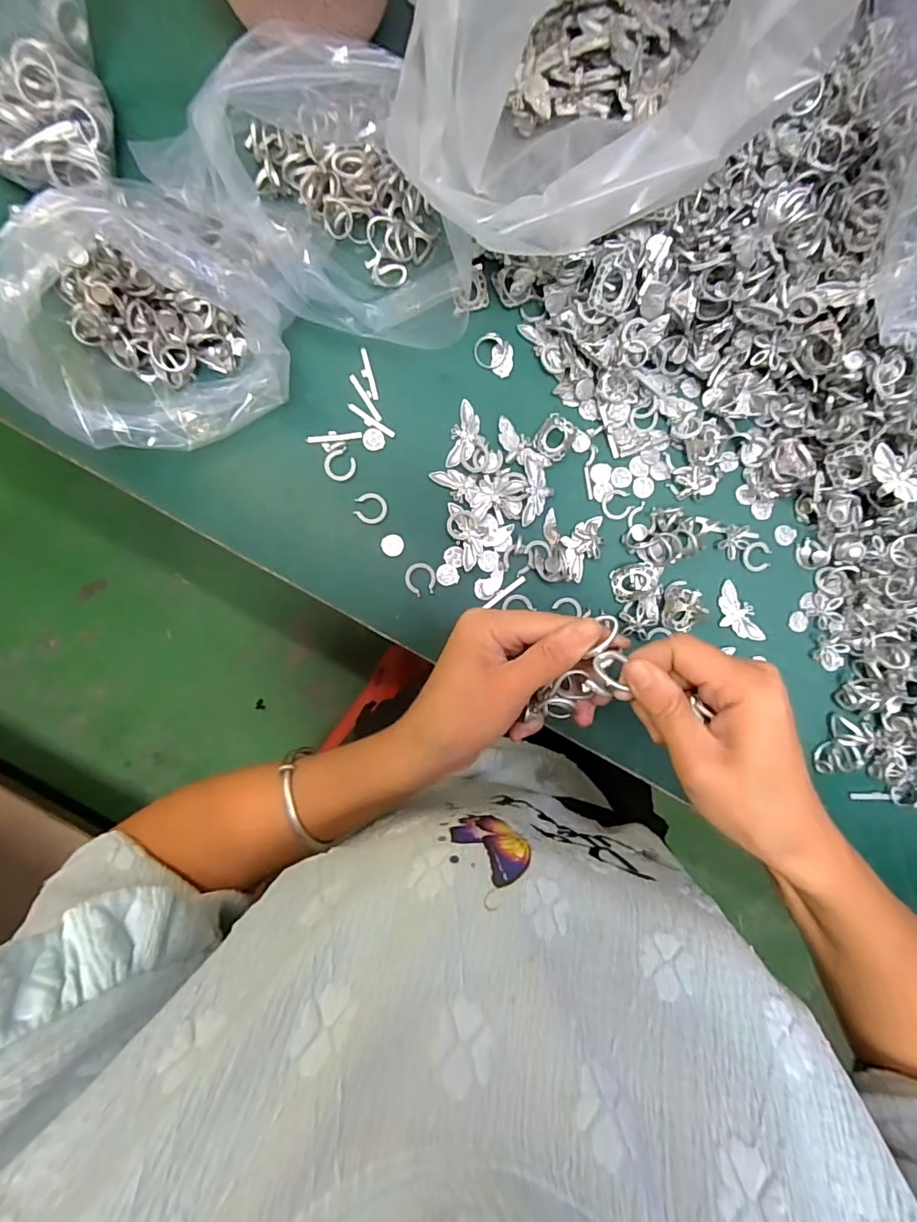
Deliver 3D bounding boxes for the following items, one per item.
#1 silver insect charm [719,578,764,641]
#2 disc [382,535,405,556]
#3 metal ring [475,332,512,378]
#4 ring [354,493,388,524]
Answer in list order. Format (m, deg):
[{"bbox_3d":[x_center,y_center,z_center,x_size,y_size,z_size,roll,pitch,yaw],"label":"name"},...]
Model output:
[{"bbox_3d":[0.202,0.002,0.379,0.023,0.005,0.047,-23,88,6],"label":"silver insect charm"},{"bbox_3d":[-0.046,-0.046,0.365,0.016,0.004,0.015,0,90,-4],"label":"disc"},{"bbox_3d":[0.027,-0.183,0.371,0.030,0.010,0.023,30,88,-3],"label":"metal ring"},{"bbox_3d":[-0.061,-0.072,0.364,0.023,0.004,0.021,0,90,-4],"label":"ring"}]

